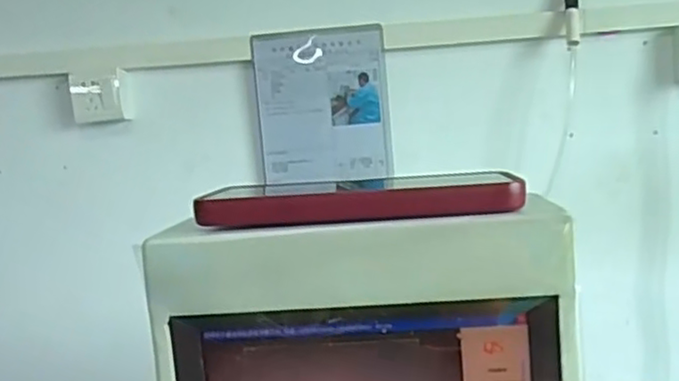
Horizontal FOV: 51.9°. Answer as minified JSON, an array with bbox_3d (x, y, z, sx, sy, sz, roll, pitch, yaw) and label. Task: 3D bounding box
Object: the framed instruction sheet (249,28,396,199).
[{"bbox_3d":[-0.028,-0.133,1.176,0.215,0.273,0.022,-4,6,4],"label":"framed instruction sheet"}]

